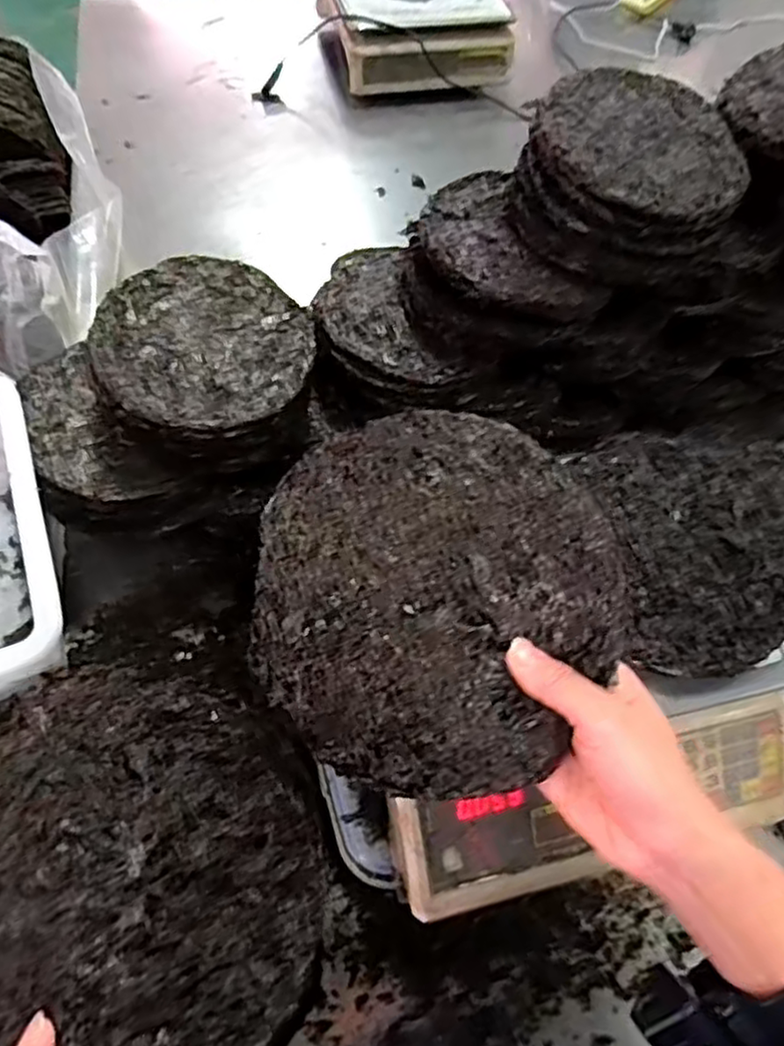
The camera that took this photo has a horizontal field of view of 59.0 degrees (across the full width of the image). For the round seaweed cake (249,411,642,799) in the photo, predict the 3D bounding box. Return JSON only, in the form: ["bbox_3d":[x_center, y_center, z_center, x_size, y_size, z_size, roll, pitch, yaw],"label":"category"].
[{"bbox_3d":[0.020,0.041,0.370,0.198,0.009,0.191,-2,84,15],"label":"round seaweed cake"}]

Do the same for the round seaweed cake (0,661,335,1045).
[{"bbox_3d":[-0.130,0.169,0.347,0.202,0.009,0.205,19,45,-20],"label":"round seaweed cake"}]

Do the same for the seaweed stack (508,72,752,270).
[{"bbox_3d":[0.227,-0.344,0.675,0.204,0.083,0.200,14,60,4],"label":"seaweed stack"}]

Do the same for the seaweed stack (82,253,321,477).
[{"bbox_3d":[-0.183,-0.158,0.707,0.202,0.100,0.206,4,60,-2],"label":"seaweed stack"}]

